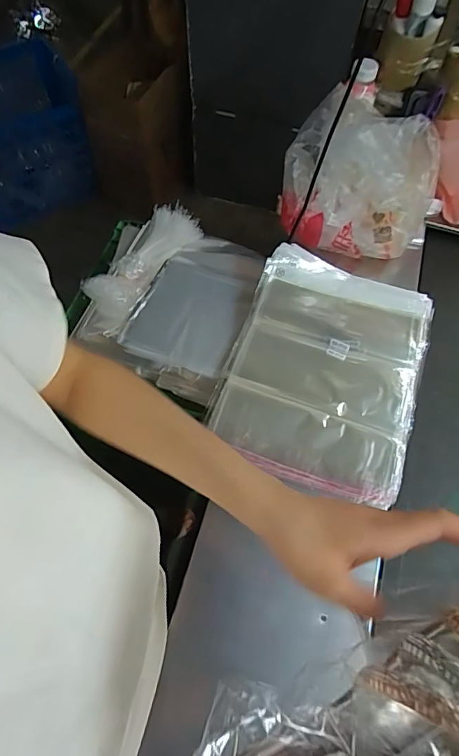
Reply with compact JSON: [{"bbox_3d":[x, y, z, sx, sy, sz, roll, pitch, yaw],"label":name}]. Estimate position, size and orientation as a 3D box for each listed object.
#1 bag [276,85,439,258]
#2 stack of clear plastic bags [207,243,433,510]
[{"bbox_3d":[0.225,-0.323,0.721,0.237,0.182,0.210,21,65,9],"label":"bag"},{"bbox_3d":[0.149,-0.019,0.682,0.280,0.059,0.368,19,65,7],"label":"stack of clear plastic bags"}]

